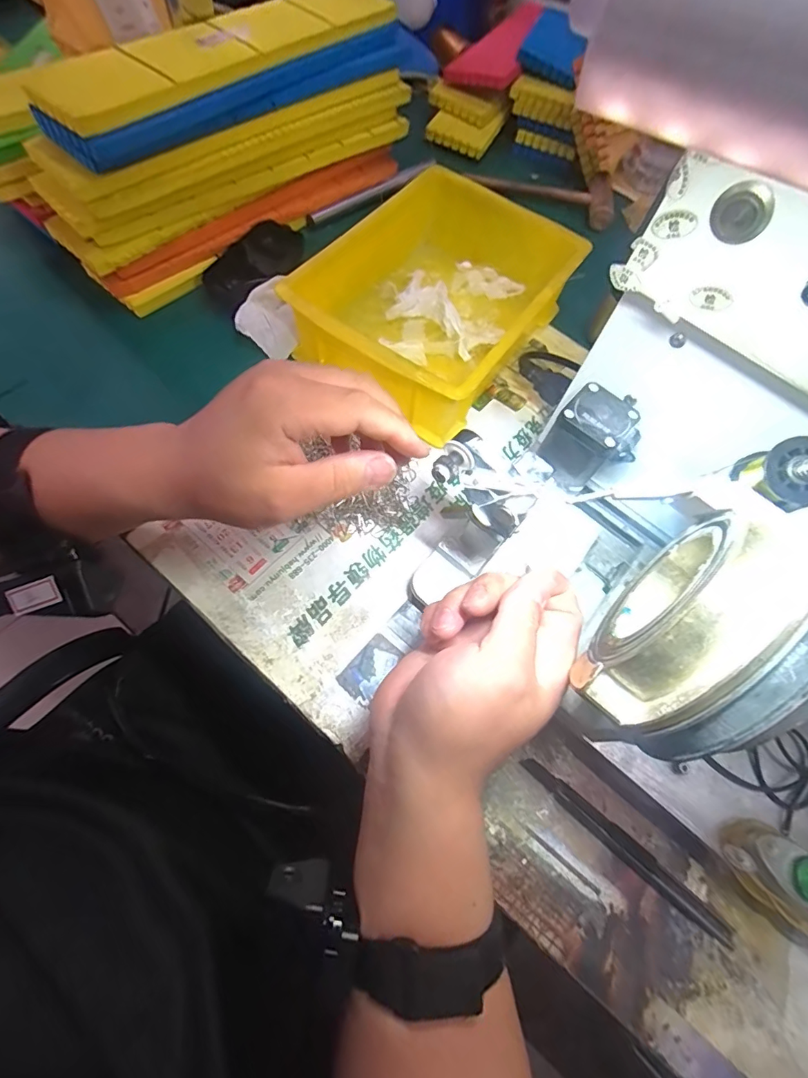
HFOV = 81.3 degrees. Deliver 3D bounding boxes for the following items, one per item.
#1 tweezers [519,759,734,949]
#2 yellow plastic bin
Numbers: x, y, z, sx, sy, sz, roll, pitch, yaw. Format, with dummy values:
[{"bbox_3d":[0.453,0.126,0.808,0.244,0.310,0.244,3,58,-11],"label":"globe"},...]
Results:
[{"bbox_3d":[0.138,0.192,0.294,0.147,0.006,0.013,39,67,11],"label":"tweezers"},{"bbox_3d":[0.030,-0.218,0.422,0.177,0.072,0.233,34,66,9],"label":"yellow plastic bin"}]

